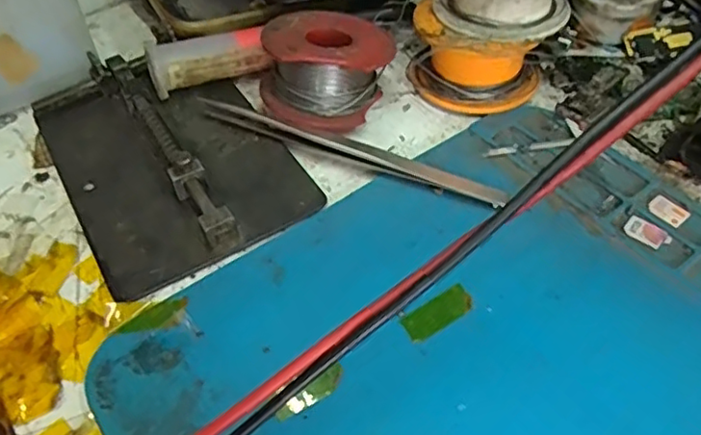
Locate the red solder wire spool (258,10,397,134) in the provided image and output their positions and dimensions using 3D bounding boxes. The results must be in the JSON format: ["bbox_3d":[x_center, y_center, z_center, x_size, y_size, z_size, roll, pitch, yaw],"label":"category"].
[{"bbox_3d":[-0.009,-0.061,0.252,0.044,0.032,0.047,-2,49,2],"label":"red solder wire spool"}]

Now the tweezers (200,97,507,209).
[{"bbox_3d":[-0.002,-0.027,0.239,0.125,0.006,0.010,19,53,18],"label":"tweezers"}]

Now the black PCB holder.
[{"bbox_3d":[-0.070,-0.027,0.239,0.078,0.013,0.111,-27,53,-19],"label":"black PCB holder"}]

